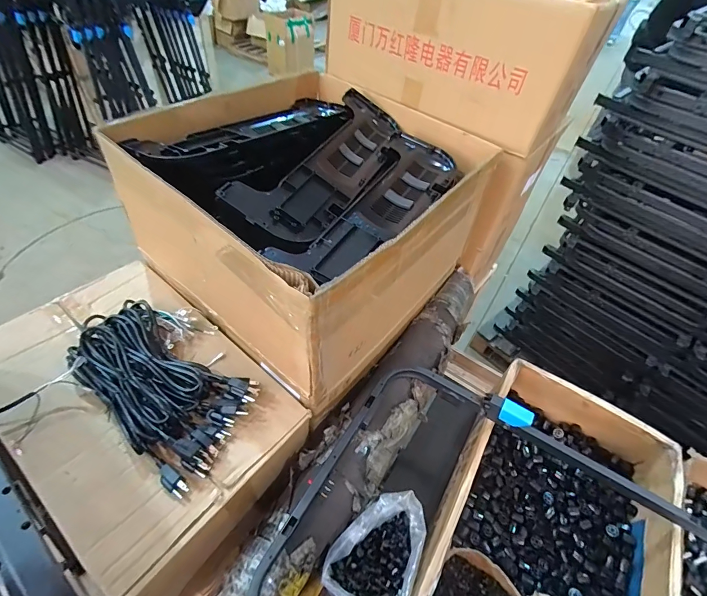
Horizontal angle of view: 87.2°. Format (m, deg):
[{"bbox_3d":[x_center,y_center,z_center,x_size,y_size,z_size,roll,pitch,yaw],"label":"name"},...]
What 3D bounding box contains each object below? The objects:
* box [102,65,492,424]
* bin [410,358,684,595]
[{"bbox_3d":[-0.083,-0.194,0.791,0.547,0.293,0.571,34,54,22],"label":"box"},{"bbox_3d":[0.366,0.407,0.684,0.357,0.142,0.541,29,52,18],"label":"bin"}]

